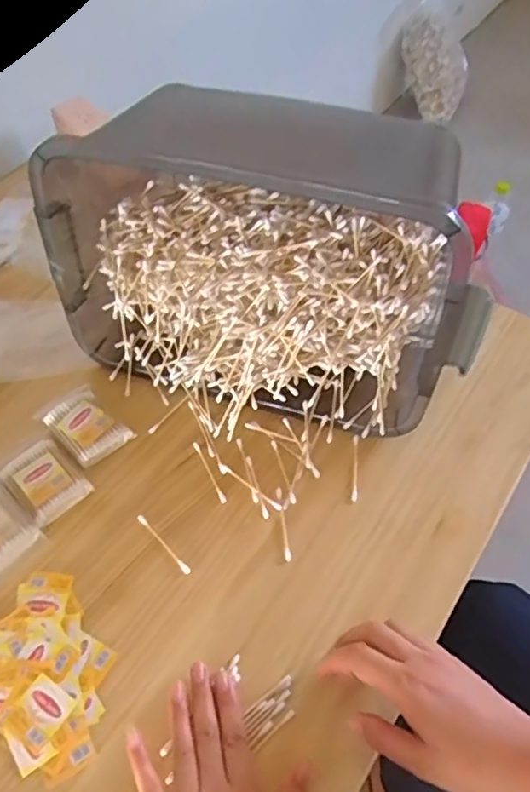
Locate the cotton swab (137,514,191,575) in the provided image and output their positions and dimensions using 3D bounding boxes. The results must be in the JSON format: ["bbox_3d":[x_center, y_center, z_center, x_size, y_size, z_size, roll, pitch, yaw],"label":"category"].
[{"bbox_3d":[-0.089,0.129,0.543,0.006,0.004,0.072,-37,62,-23],"label":"cotton swab"}]

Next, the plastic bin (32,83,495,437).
[{"bbox_3d":[-0.004,-0.122,0.583,0.398,0.235,0.201,15,56,10],"label":"plastic bin"}]

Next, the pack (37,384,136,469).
[{"bbox_3d":[-0.178,0.028,0.611,0.086,0.009,0.057,39,63,24],"label":"pack"}]

